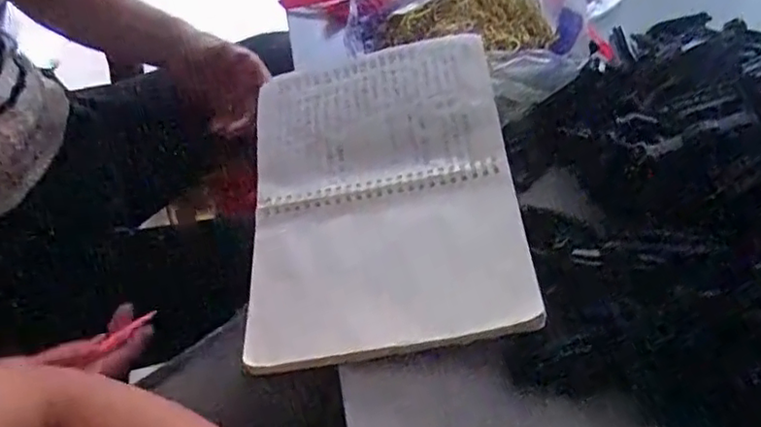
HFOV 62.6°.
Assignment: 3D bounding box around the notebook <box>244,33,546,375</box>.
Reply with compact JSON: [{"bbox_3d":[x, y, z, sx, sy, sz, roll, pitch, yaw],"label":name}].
[{"bbox_3d":[-0.002,-0.021,0.499,0.204,0.022,0.280,-11,56,10],"label":"notebook"}]

